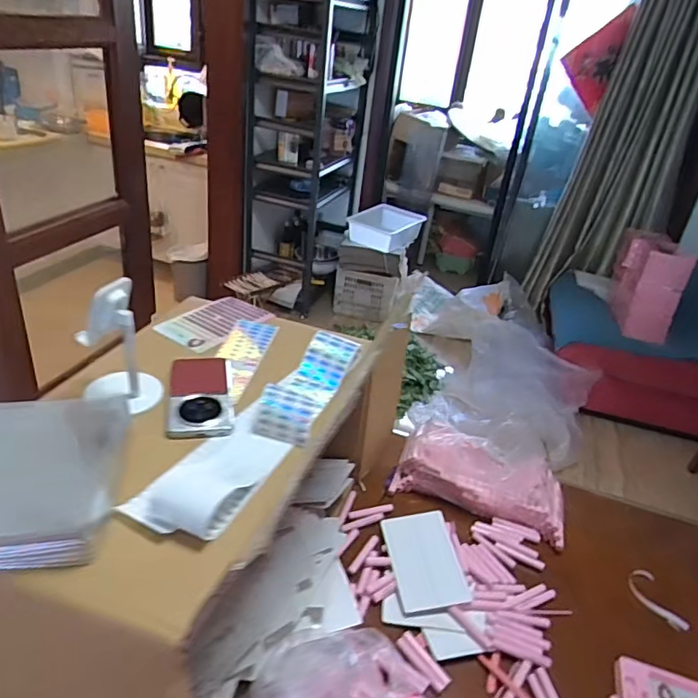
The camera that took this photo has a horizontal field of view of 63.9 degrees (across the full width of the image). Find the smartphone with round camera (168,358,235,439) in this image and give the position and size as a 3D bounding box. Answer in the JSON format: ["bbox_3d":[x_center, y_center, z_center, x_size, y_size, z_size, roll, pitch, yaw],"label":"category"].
[{"bbox_3d":[-0.195,0.060,0.739,0.081,0.019,0.165,-1,31,-14],"label":"smartphone with round camera"}]

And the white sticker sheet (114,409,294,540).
[{"bbox_3d":[-0.141,0.131,0.615,0.095,0.029,0.190,20,33,21],"label":"white sticker sheet"}]

